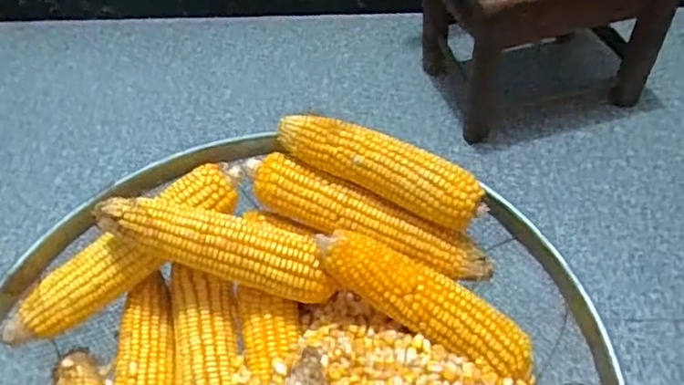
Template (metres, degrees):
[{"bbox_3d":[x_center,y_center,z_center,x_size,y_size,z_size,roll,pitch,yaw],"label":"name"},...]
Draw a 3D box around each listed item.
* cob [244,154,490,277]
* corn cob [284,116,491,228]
[{"bbox_3d":[0.015,0.025,0.527,0.247,0.041,0.051,20,55,18],"label":"cob"},{"bbox_3d":[0.032,-0.025,0.517,0.196,0.039,0.045,23,56,20],"label":"corn cob"}]

